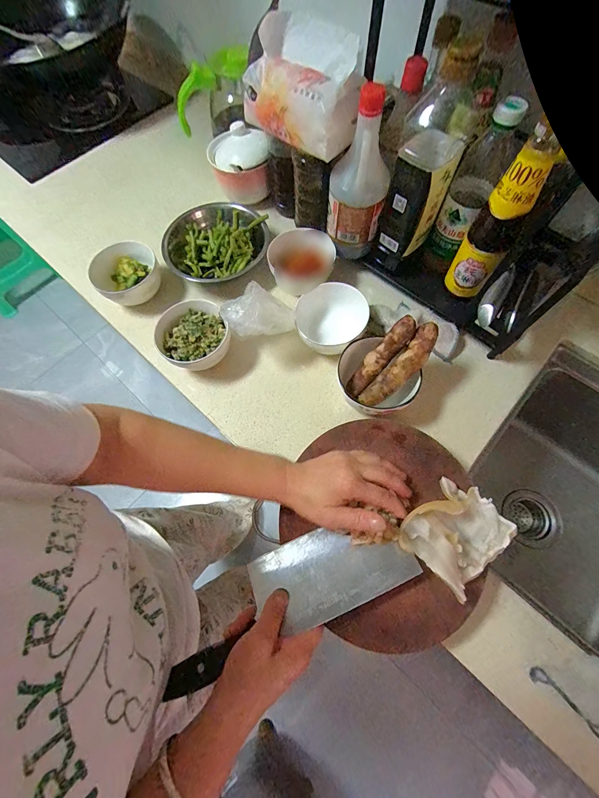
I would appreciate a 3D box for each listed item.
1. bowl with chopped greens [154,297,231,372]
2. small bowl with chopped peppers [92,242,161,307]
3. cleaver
[{"bbox_3d":[-0.162,-0.092,0.489,0.104,0.056,0.106,-1,68,2],"label":"bowl with chopped greens"},{"bbox_3d":[-0.295,-0.209,0.534,0.112,0.054,0.103,-1,68,2],"label":"small bowl with chopped peppers"},{"bbox_3d":[-0.011,0.208,0.343,0.269,0.027,0.082,-22,69,-8],"label":"cleaver"}]

